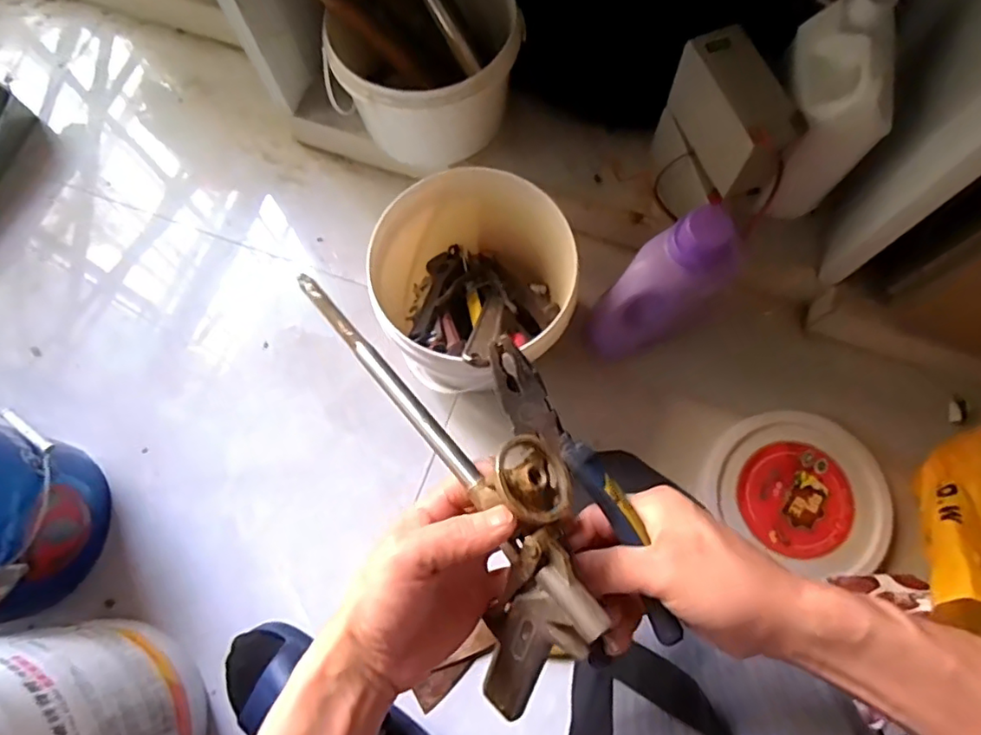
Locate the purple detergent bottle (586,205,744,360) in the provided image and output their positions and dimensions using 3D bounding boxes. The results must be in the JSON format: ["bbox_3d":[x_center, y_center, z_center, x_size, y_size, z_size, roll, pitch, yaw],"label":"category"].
[{"bbox_3d":[0.184,-0.080,0.663,0.070,0.252,0.087,-28,73,-38],"label":"purple detergent bottle"}]

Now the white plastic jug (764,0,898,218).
[{"bbox_3d":[0.368,-0.284,0.655,0.103,0.194,0.153,9,75,4],"label":"white plastic jug"}]

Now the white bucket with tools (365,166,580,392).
[{"bbox_3d":[-0.031,-0.109,0.721,0.208,0.196,0.208,0,75,1],"label":"white bucket with tools"}]

